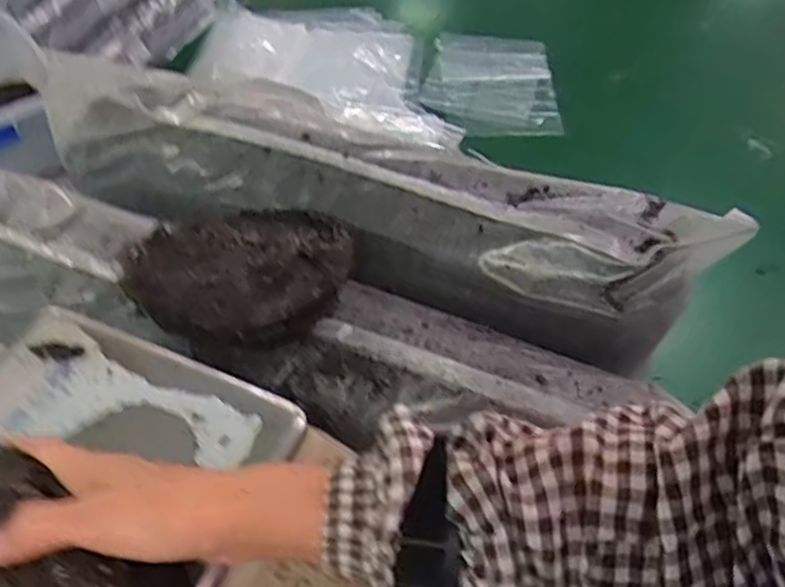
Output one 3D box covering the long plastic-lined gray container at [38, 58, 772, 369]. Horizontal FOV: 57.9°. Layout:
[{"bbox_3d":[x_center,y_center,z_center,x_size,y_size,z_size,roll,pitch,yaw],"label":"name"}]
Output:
[{"bbox_3d":[-0.057,-0.120,0.798,0.802,0.094,0.195,21,55,17],"label":"long plastic-lined gray container"}]

